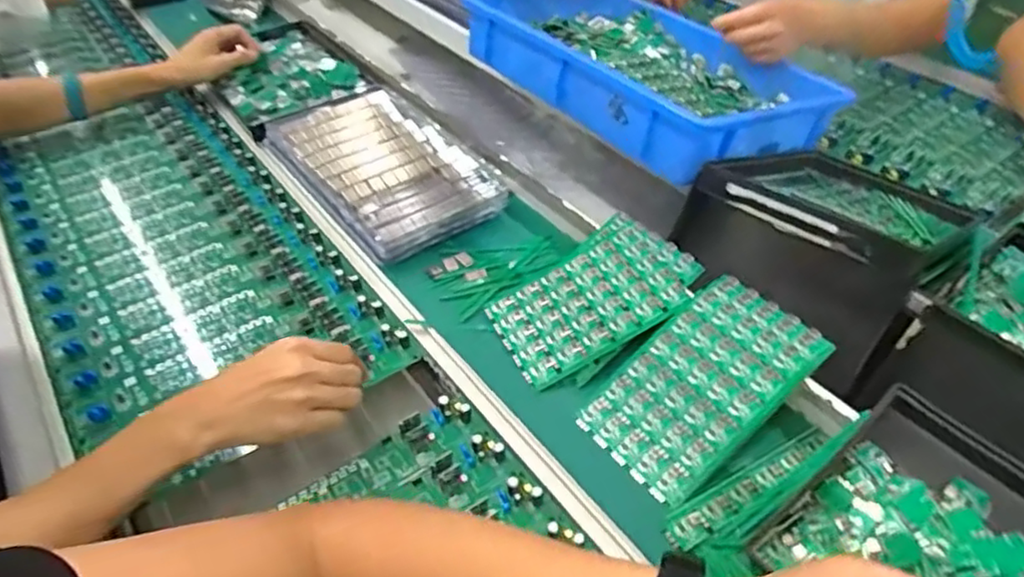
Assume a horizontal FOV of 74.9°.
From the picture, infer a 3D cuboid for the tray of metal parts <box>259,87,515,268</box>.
[{"bbox_3d":[-0.157,-0.147,0.797,0.177,0.047,0.306,-27,49,-24],"label":"tray of metal parts"}]

